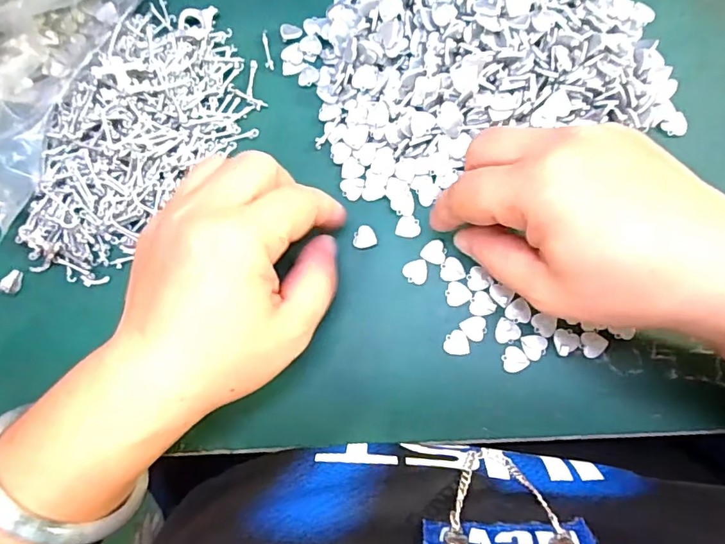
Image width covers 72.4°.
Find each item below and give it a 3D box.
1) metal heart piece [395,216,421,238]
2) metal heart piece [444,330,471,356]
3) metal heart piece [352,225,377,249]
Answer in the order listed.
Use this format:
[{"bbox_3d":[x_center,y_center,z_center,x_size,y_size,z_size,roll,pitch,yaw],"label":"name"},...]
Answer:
[{"bbox_3d":[0.024,-0.023,0.254,0.012,0.004,0.011,7,87,3],"label":"metal heart piece"},{"bbox_3d":[0.047,0.035,0.243,0.013,0.004,0.012,5,81,4],"label":"metal heart piece"},{"bbox_3d":[0.001,-0.018,0.254,0.012,0.004,0.011,-1,81,4],"label":"metal heart piece"}]

